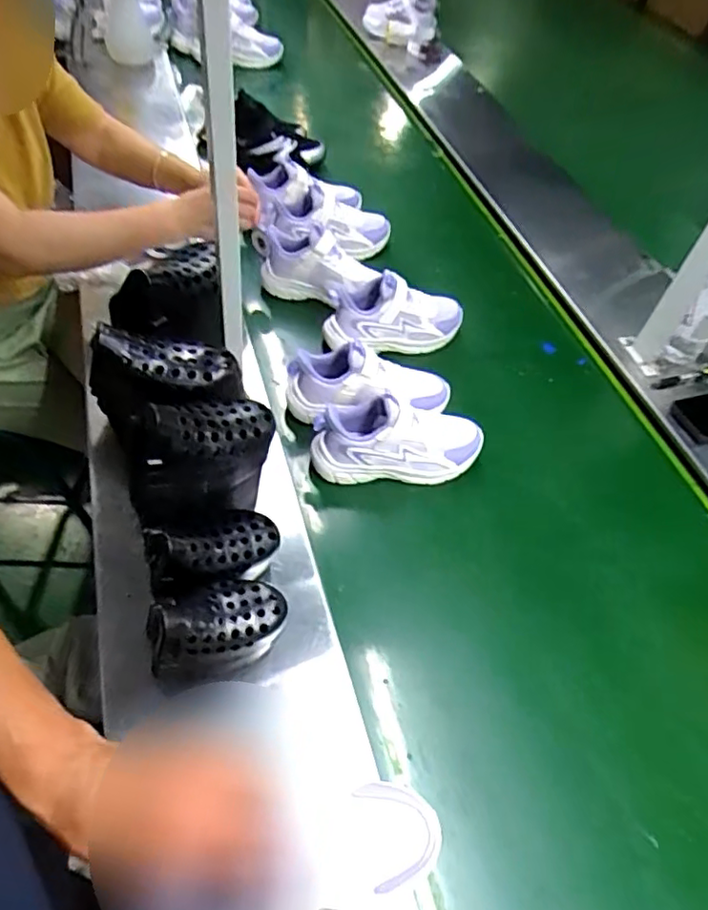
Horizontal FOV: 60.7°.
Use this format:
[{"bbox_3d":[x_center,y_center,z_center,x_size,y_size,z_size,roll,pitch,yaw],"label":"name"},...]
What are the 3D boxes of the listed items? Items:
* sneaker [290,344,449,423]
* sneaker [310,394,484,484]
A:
[{"bbox_3d":[0.025,-0.089,0.844,0.227,0.114,0.100,-2,54,-10],"label":"sneaker"},{"bbox_3d":[0.061,-0.027,0.799,0.226,0.104,0.100,4,53,-5],"label":"sneaker"}]

